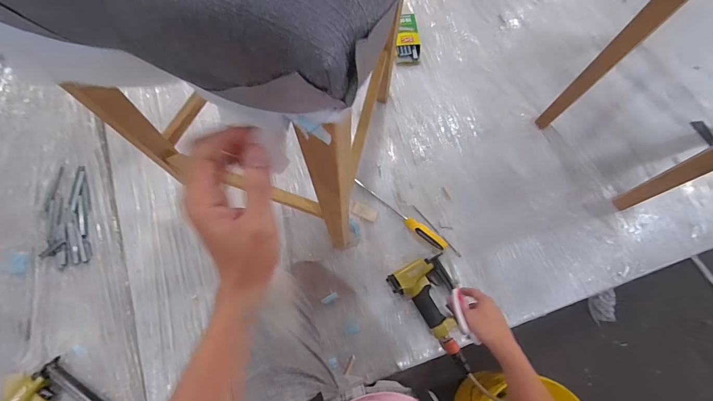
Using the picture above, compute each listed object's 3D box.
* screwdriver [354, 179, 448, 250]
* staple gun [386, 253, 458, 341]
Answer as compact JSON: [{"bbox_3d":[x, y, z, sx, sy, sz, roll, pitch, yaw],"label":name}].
[{"bbox_3d":[0.107,0.029,0.871,0.271,0.027,0.034,39,75,10],"label":"screwdriver"},{"bbox_3d":[0.164,0.221,0.795,0.128,0.042,0.166,-22,74,-9],"label":"staple gun"}]

